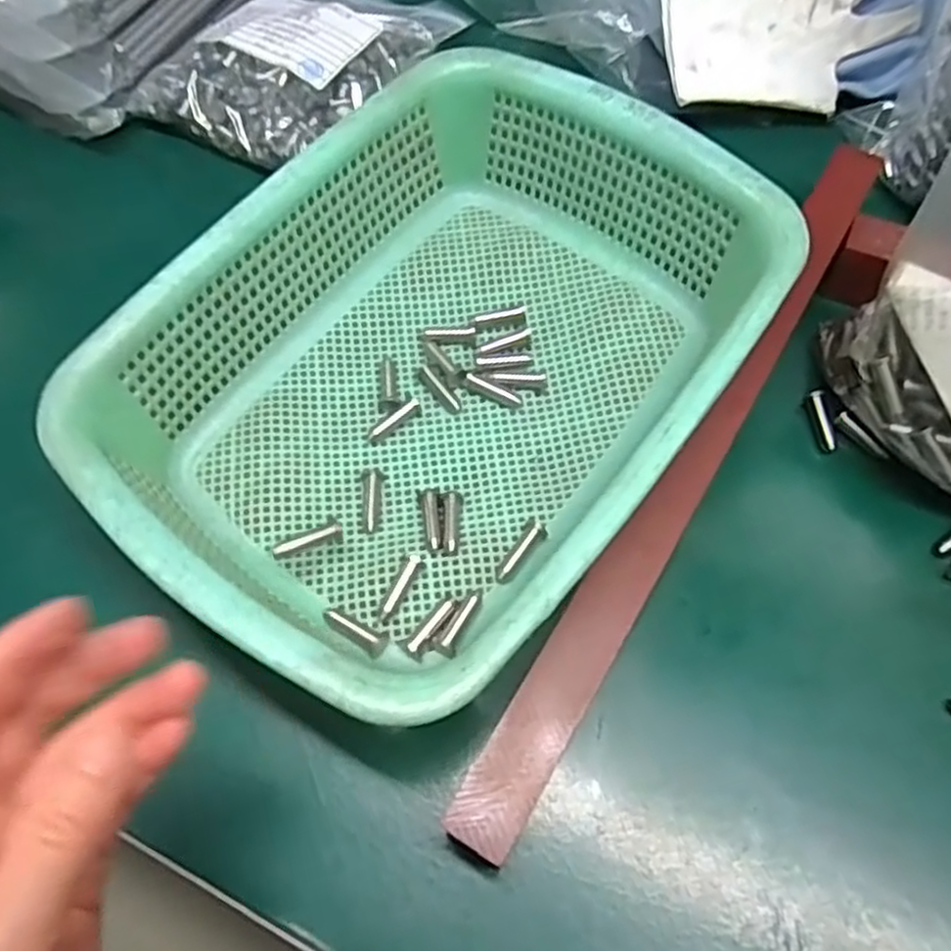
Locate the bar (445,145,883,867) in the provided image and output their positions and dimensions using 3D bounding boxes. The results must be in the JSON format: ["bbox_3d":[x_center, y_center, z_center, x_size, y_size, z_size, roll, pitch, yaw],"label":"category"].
[{"bbox_3d":[0.103,-0.015,0.355,0.026,0.036,0.389,29,69,15],"label":"bar"}]

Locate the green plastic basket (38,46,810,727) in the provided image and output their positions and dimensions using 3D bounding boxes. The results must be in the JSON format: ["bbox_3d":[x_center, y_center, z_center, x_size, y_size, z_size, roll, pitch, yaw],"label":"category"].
[{"bbox_3d":[-0.012,-0.049,0.356,0.214,0.082,0.291,34,70,17],"label":"green plastic basket"}]

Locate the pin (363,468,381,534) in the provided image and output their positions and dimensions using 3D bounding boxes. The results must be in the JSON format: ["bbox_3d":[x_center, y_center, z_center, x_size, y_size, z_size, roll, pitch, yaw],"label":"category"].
[{"bbox_3d":[-0.049,0.013,0.365,0.008,0.009,0.031,-1,64,1],"label":"pin"}]

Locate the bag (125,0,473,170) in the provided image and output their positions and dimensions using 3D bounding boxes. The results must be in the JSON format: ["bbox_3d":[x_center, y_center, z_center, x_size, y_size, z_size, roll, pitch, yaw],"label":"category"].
[{"bbox_3d":[-0.117,-0.280,0.501,0.142,0.038,0.193,33,70,16],"label":"bag"}]

